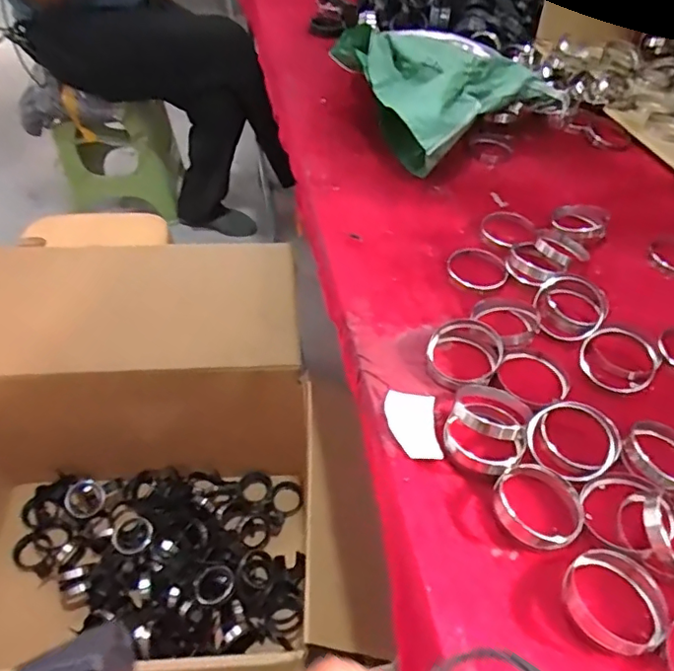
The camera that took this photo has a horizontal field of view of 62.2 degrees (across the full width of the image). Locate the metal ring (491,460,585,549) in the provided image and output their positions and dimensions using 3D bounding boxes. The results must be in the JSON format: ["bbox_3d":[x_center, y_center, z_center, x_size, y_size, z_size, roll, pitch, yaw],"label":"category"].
[{"bbox_3d":[0.166,0.141,0.462,0.071,0.018,0.064,28,54,22],"label":"metal ring"}]

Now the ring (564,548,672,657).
[{"bbox_3d":[0.214,0.201,0.428,0.074,0.012,0.071,0,48,0],"label":"ring"}]

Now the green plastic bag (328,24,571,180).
[{"bbox_3d":[0.156,-0.416,0.892,0.336,0.106,0.314,-29,57,-25],"label":"green plastic bag"}]

